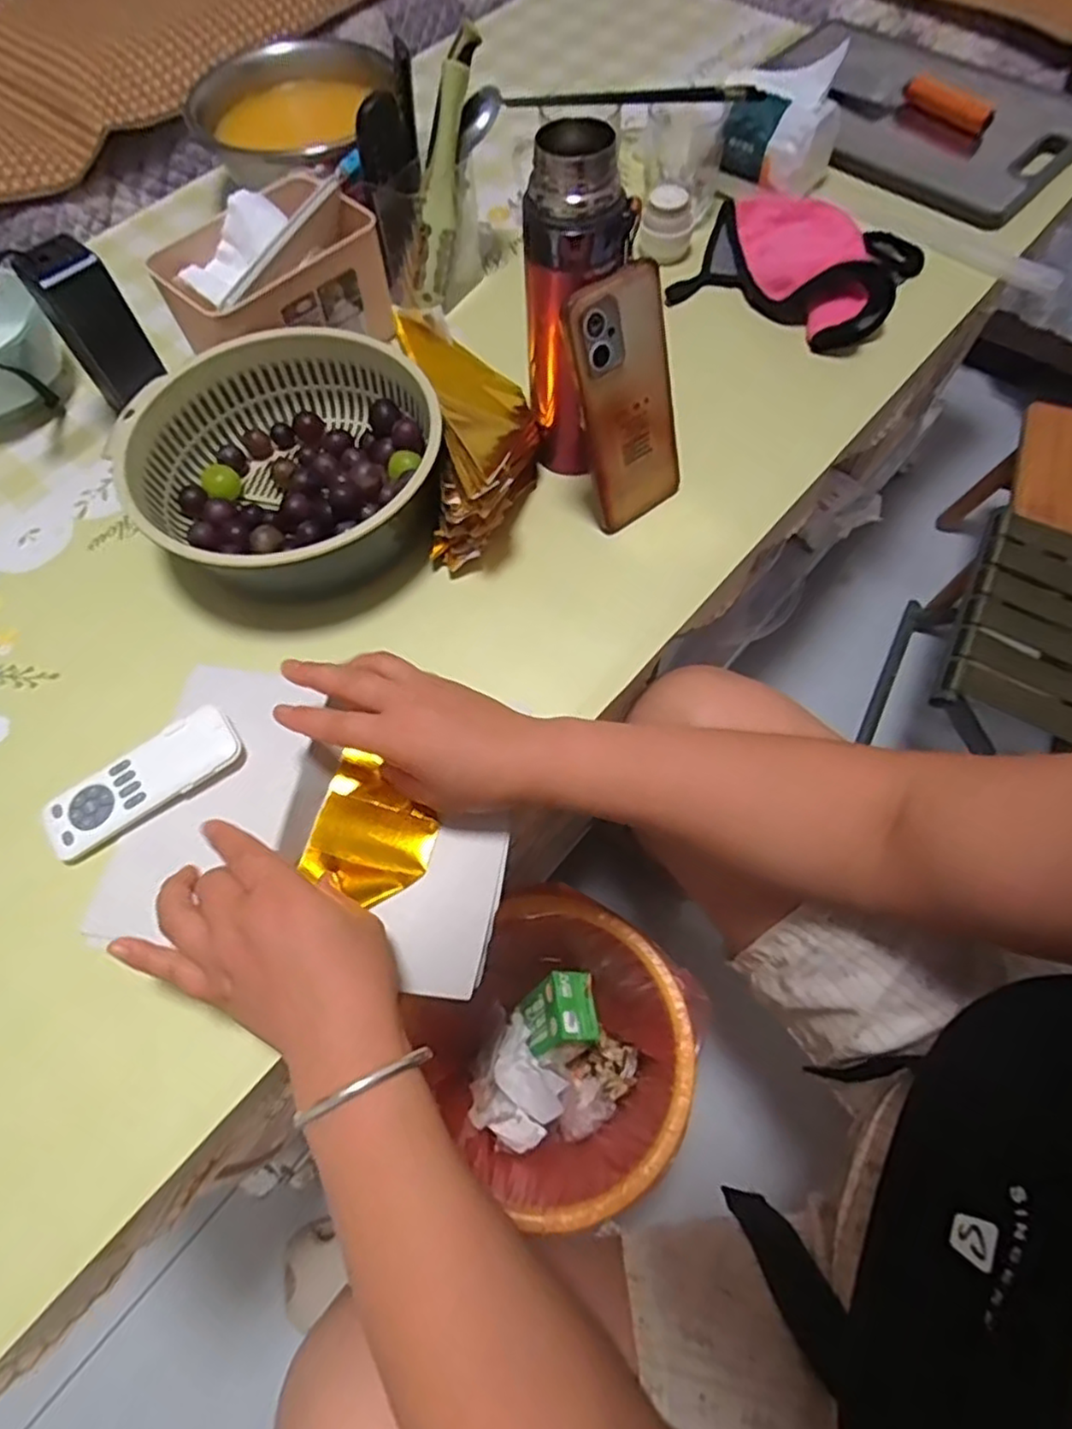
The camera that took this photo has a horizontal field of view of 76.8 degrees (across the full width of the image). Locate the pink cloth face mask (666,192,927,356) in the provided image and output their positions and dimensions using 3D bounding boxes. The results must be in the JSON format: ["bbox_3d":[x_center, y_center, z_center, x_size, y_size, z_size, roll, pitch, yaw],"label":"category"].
[{"bbox_3d":[0.240,-0.418,0.614,0.189,0.044,0.166,28,69,14],"label":"pink cloth face mask"}]

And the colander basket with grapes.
[{"bbox_3d":[-0.187,-0.191,0.513,0.212,0.074,0.195,-1,65,2],"label":"colander basket with grapes"}]

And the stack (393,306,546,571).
[{"bbox_3d":[-0.045,-0.208,0.514,0.091,0.078,0.172,-7,65,-1],"label":"stack"}]

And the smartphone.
[{"bbox_3d":[0.064,-0.213,0.466,0.072,0.158,0.014,-36,49,-13],"label":"smartphone"}]

